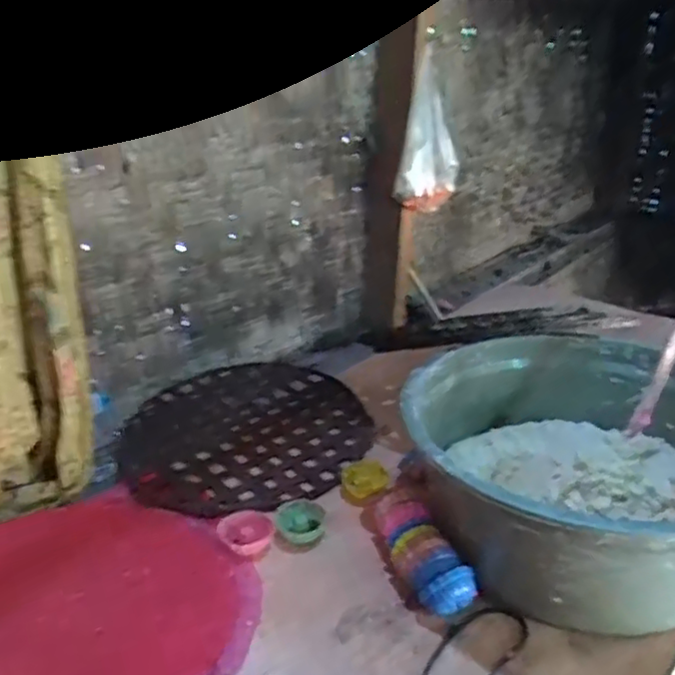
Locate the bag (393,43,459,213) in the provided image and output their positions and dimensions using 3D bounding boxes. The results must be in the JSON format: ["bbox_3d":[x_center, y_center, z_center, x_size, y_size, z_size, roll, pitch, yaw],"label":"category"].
[{"bbox_3d":[0.185,-0.404,1.318,0.117,0.273,0.116,5,25,11],"label":"bag"}]

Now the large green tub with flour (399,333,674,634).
[{"bbox_3d":[0.279,0.144,0.774,0.389,0.183,0.439,-4,25,-8],"label":"large green tub with flour"}]

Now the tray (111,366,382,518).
[{"bbox_3d":[-0.143,0.147,1.006,0.382,0.031,0.412,-4,25,-7],"label":"tray"}]

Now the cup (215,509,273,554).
[{"bbox_3d":[-0.107,0.229,0.766,0.058,0.027,0.051,-16,29,-29],"label":"cup"}]

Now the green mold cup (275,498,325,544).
[{"bbox_3d":[-0.045,0.223,0.782,0.057,0.032,0.045,-4,25,-7],"label":"green mold cup"}]

